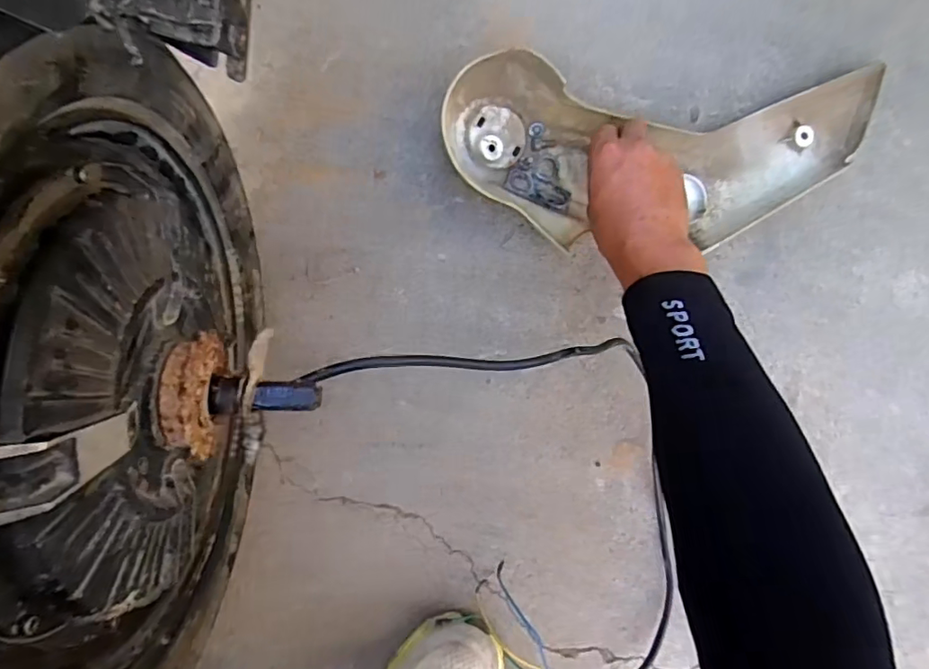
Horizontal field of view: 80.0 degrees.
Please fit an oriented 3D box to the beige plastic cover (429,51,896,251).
[{"bbox_3d":[0.183,-0.163,0.500,0.400,0.045,0.154,1,92,-9],"label":"beige plastic cover"}]

